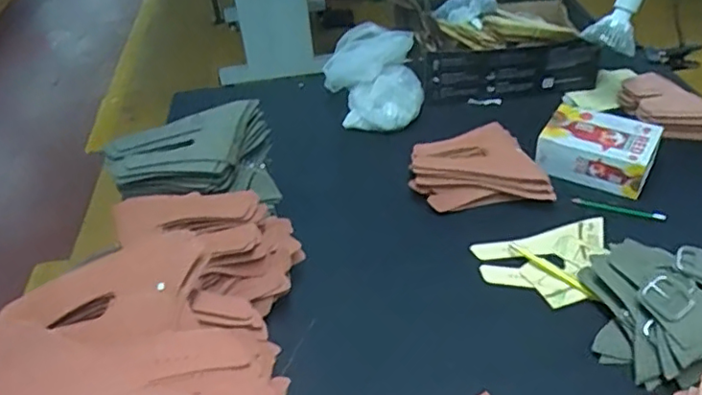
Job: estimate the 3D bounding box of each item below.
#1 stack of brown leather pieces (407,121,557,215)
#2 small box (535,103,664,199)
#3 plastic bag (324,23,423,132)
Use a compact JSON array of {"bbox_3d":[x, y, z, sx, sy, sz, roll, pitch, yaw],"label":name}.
[{"bbox_3d":[0.191,-0.036,0.919,0.193,0.057,0.147,-11,39,-6],"label":"stack of brown leather pieces"},{"bbox_3d":[0.383,-0.073,0.924,0.161,0.066,0.123,17,44,26],"label":"small box"},{"bbox_3d":[0.040,-0.215,1.092,0.170,0.149,0.165,-6,39,0],"label":"plastic bag"}]

